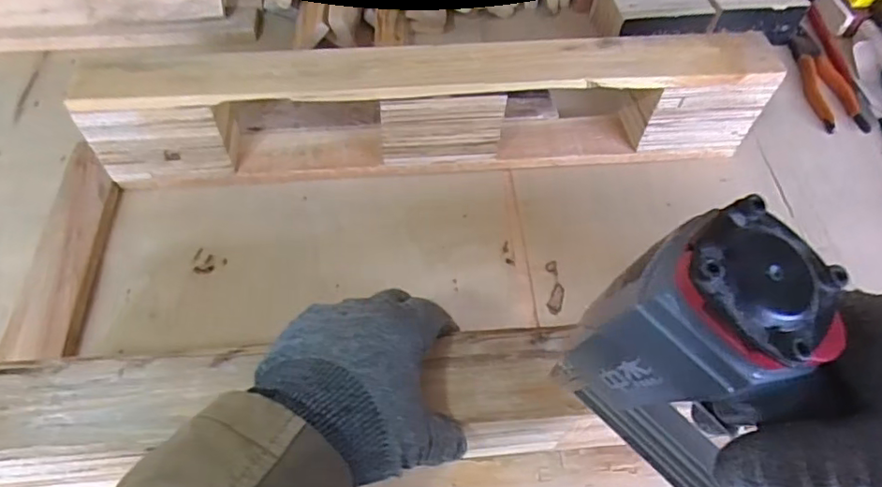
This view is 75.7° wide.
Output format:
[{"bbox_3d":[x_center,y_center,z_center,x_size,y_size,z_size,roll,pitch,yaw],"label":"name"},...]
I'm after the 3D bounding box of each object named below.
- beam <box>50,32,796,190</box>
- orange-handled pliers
[{"bbox_3d":[-0.001,-0.137,0.568,0.649,0.120,0.080,-4,56,-4],"label":"beam"},{"bbox_3d":[0.459,-0.202,0.689,0.052,0.020,0.166,-4,56,-5],"label":"orange-handled pliers"}]

